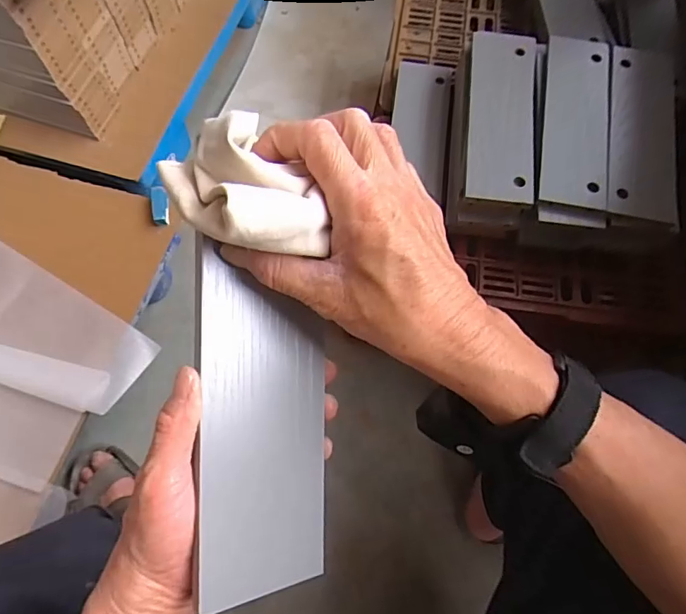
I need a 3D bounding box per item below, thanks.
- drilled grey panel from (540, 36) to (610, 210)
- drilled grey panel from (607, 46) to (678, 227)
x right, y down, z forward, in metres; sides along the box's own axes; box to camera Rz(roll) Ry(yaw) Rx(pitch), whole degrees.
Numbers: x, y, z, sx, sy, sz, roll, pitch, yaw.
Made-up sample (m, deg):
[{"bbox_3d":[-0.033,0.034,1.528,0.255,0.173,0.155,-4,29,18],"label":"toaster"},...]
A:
[{"bbox_3d":[0.298,-0.243,0.611,0.075,0.021,0.254,9,69,3],"label":"drilled grey panel"},{"bbox_3d":[0.375,-0.226,0.603,0.080,0.019,0.246,10,69,4],"label":"drilled grey panel"}]

